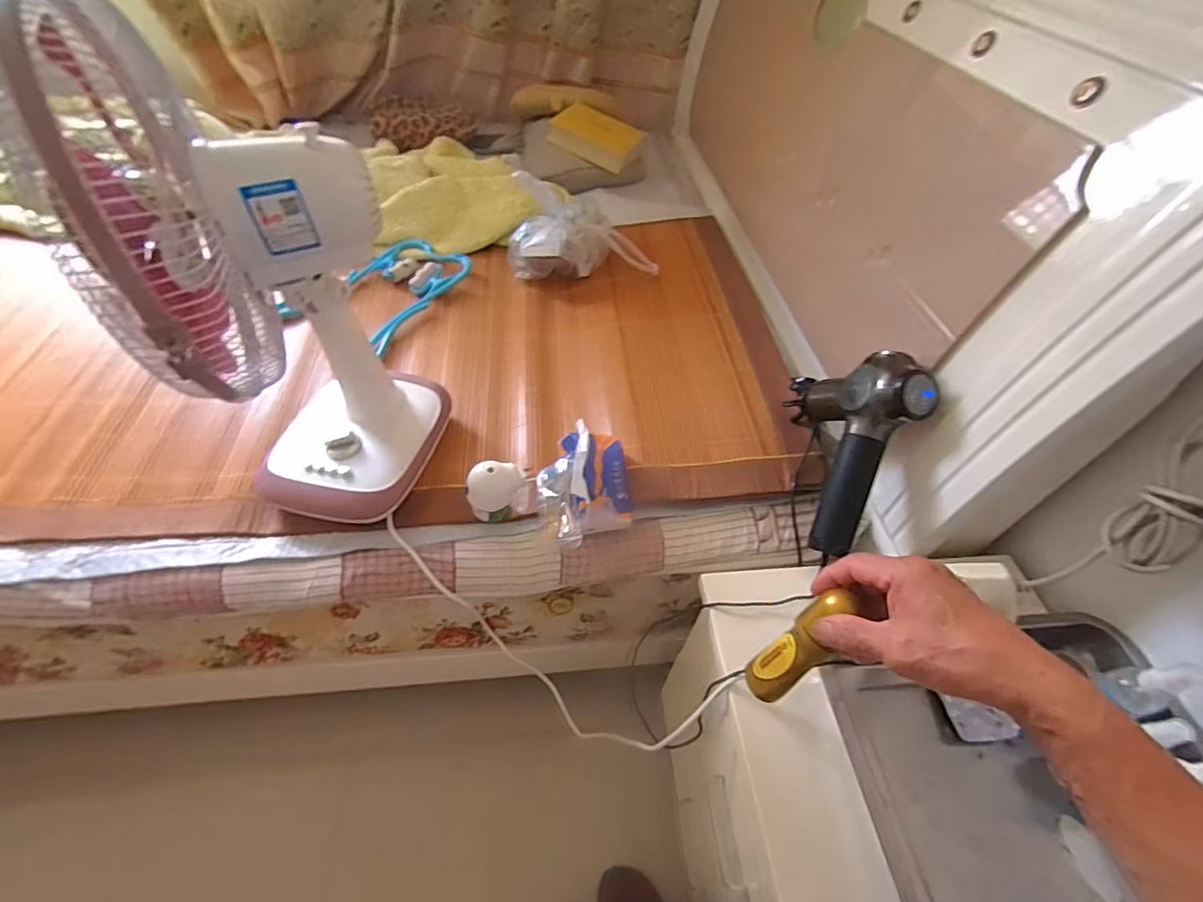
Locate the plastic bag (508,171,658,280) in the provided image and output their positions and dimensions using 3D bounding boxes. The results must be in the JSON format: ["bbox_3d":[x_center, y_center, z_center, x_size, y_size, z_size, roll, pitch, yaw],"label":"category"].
[{"bbox_3d":[-0.042,-0.465,1.033,0.281,0.197,0.151,-6,50,-10],"label":"plastic bag"}]

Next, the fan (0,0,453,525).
[{"bbox_3d":[-0.351,-0.137,0.540,0.238,0.510,0.280,5,49,0],"label":"fan"}]

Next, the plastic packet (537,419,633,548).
[{"bbox_3d":[-0.020,0.052,0.679,0.121,0.106,0.149,1,49,-4],"label":"plastic packet"}]

